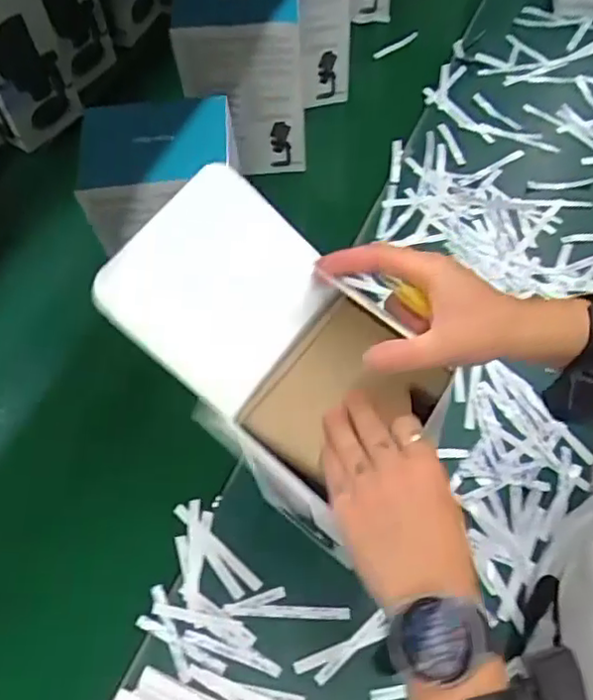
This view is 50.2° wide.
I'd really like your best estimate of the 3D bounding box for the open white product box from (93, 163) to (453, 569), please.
[{"bbox_3d":[-0.018,-0.011,0.460,0.206,0.117,0.157,37,68,21],"label":"open white product box"}]

